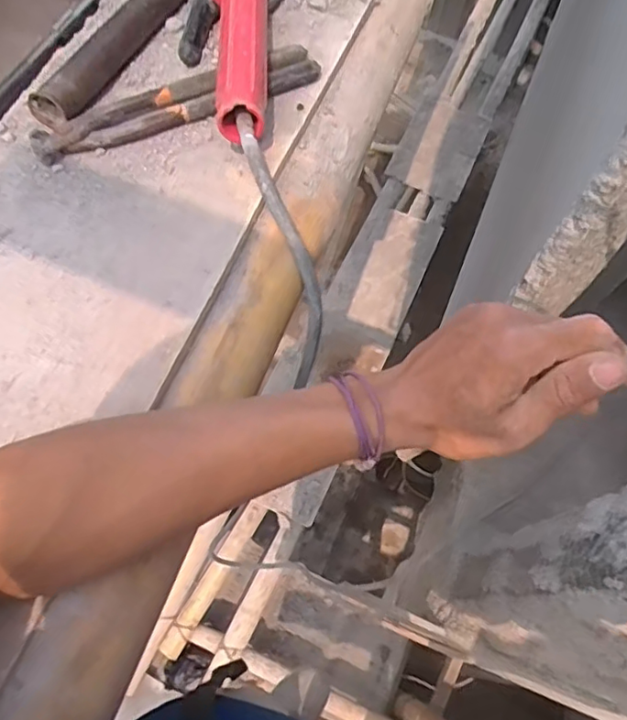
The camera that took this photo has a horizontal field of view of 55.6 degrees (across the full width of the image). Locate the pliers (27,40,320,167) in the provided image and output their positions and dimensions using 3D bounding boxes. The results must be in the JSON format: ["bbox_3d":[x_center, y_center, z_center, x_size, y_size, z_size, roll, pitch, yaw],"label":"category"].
[{"bbox_3d":[-0.103,-0.197,0.450,0.217,0.022,0.039,-19,69,-10],"label":"pliers"}]

